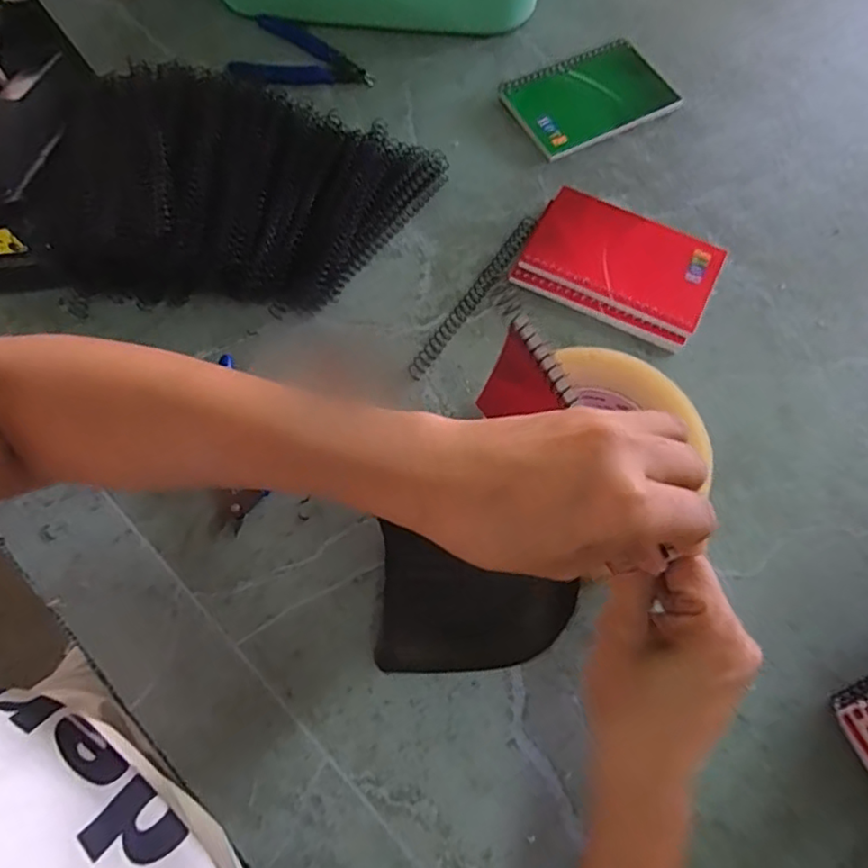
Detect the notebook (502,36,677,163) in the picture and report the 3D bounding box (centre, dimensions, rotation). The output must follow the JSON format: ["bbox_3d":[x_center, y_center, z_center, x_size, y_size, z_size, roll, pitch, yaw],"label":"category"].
[{"bbox_3d":[0.130,-0.284,0.514,0.128,0.008,0.084,-28,76,-9],"label":"notebook"}]

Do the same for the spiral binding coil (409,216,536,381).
[{"bbox_3d":[0.030,-0.100,0.440,0.013,0.008,0.153,34,71,13],"label":"spiral binding coil"}]

